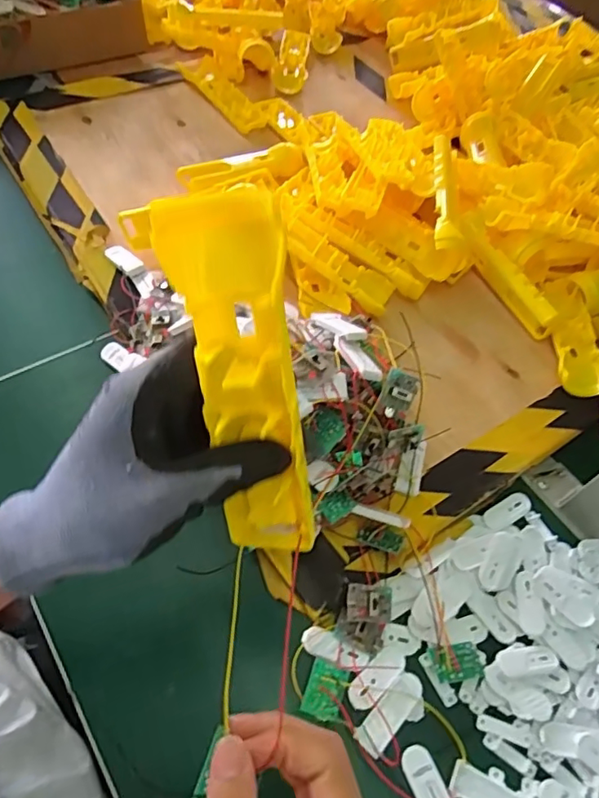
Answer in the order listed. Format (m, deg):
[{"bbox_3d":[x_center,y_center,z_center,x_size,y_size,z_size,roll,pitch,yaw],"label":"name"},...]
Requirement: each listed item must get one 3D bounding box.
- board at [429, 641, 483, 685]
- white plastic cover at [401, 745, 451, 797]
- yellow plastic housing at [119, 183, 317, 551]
[{"bbox_3d":[0.115,0.191,0.398,0.035,0.008,0.024,-7,60,-7],"label":"board"},{"bbox_3d":[0.087,0.259,0.356,0.023,0.008,0.058,-18,62,-13],"label":"white plastic cover"},{"bbox_3d":[-0.025,0.000,0.231,0.051,0.163,0.031,-14,22,-11],"label":"yellow plastic housing"}]

